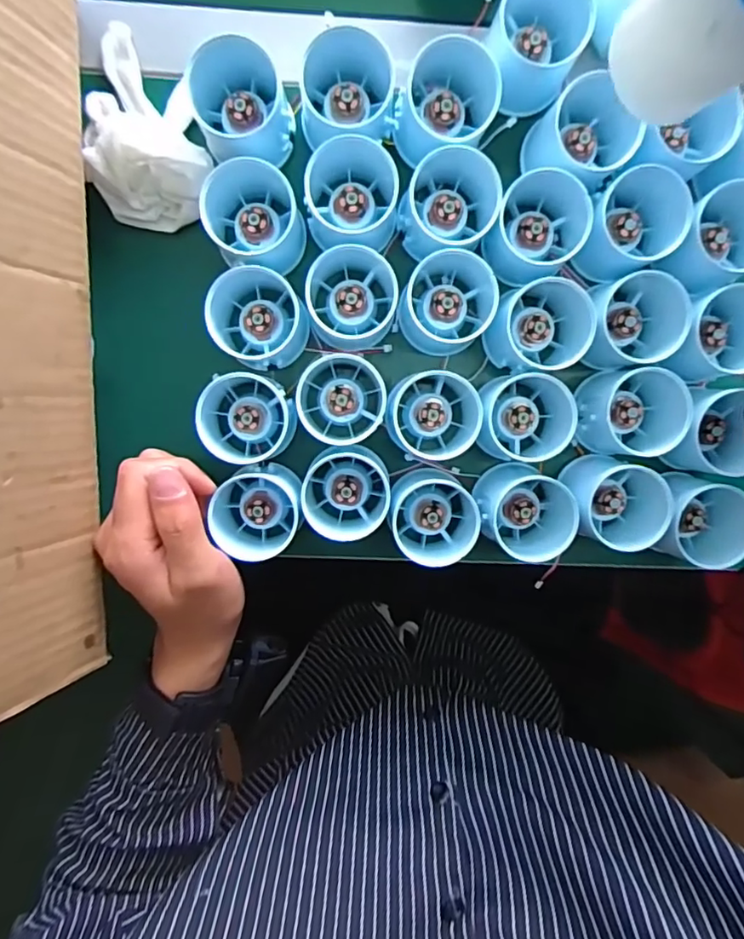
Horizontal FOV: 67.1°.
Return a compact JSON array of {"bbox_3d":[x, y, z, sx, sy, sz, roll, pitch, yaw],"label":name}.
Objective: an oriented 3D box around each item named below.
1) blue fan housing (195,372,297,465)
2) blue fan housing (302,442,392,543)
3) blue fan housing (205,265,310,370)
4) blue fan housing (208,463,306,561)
[{"bbox_3d":[-0.077,-0.033,0.341,0.052,0.049,0.059,-32,97,1],"label":"blue fan housing"},{"bbox_3d":[-0.015,0.014,0.349,0.053,0.047,0.052,4,96,-3],"label":"blue fan housing"},{"bbox_3d":[-0.067,-0.089,0.336,0.053,0.048,0.055,0,96,-3],"label":"blue fan housing"},{"bbox_3d":[-0.071,0.026,0.349,0.061,0.045,0.054,-34,97,1],"label":"blue fan housing"}]

